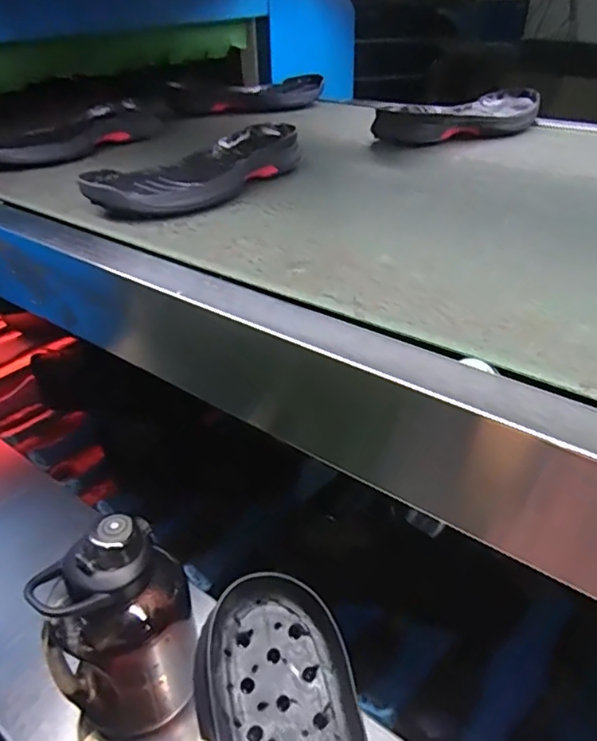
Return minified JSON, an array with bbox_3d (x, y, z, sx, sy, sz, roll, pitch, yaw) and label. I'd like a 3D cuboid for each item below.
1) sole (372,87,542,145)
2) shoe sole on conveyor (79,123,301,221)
[{"bbox_3d":[0.265,-0.395,0.926,0.344,0.049,0.127,-27,40,-32],"label":"sole"},{"bbox_3d":[-0.111,-0.228,0.683,0.102,0.046,0.304,20,39,32],"label":"shoe sole on conveyor"}]

